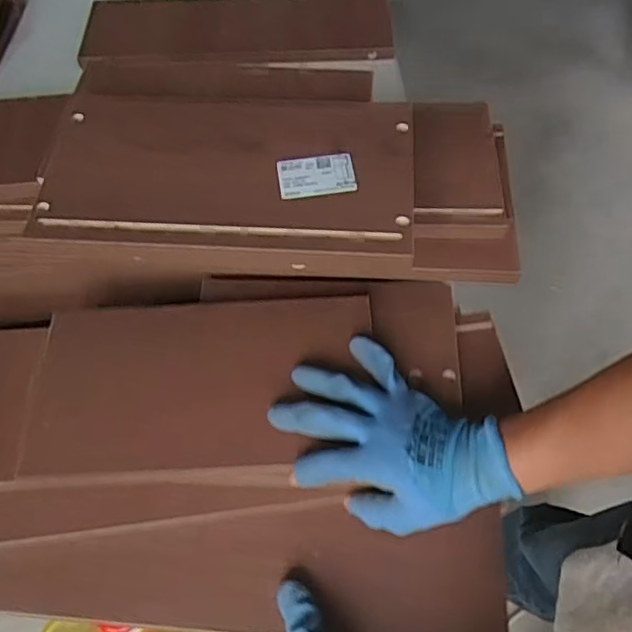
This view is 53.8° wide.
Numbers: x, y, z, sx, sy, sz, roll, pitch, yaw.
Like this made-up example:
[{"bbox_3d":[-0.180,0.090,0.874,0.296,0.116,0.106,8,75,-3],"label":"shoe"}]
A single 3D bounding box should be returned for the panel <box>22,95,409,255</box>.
[{"bbox_3d":[-0.071,-0.122,0.510,0.295,0.014,0.156,3,59,4],"label":"panel"}]

